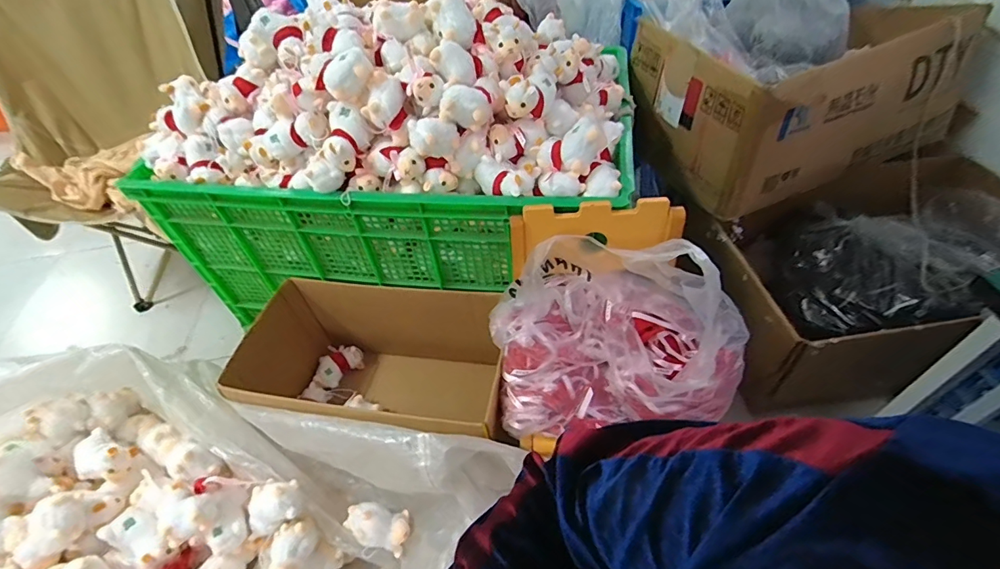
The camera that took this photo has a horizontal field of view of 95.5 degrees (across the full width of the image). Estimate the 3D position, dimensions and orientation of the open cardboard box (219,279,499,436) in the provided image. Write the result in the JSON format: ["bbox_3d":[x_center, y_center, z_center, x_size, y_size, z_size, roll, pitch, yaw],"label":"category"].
[{"bbox_3d":[-0.246,0.204,1.017,0.548,0.296,0.328,7,49,12],"label":"open cardboard box"}]

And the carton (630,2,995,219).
[{"bbox_3d":[0.732,-0.488,1.119,0.784,0.294,0.443,-17,49,-9],"label":"carton"}]

